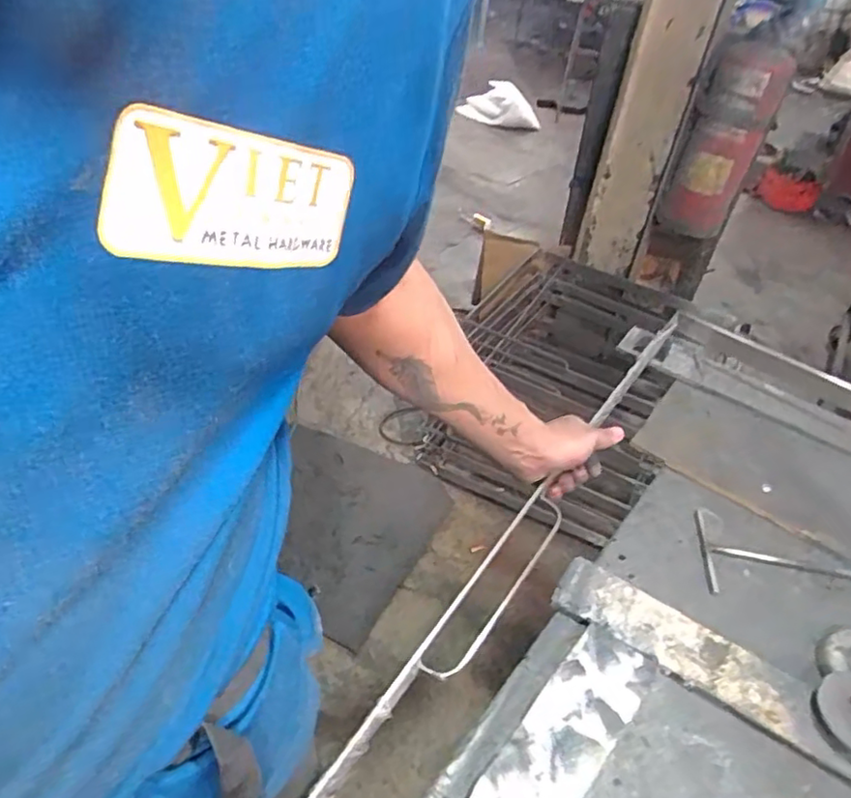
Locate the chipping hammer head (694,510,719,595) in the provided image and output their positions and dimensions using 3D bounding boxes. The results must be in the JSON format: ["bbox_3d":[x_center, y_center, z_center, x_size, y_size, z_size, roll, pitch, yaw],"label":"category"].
[{"bbox_3d":[0.279,0.149,0.648,0.009,0.006,0.101,9,41,3],"label":"chipping hammer head"}]

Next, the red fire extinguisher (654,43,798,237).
[{"bbox_3d":[0.743,-0.640,1.649,0.186,0.453,0.154,21,42,16],"label":"red fire extinguisher"}]

